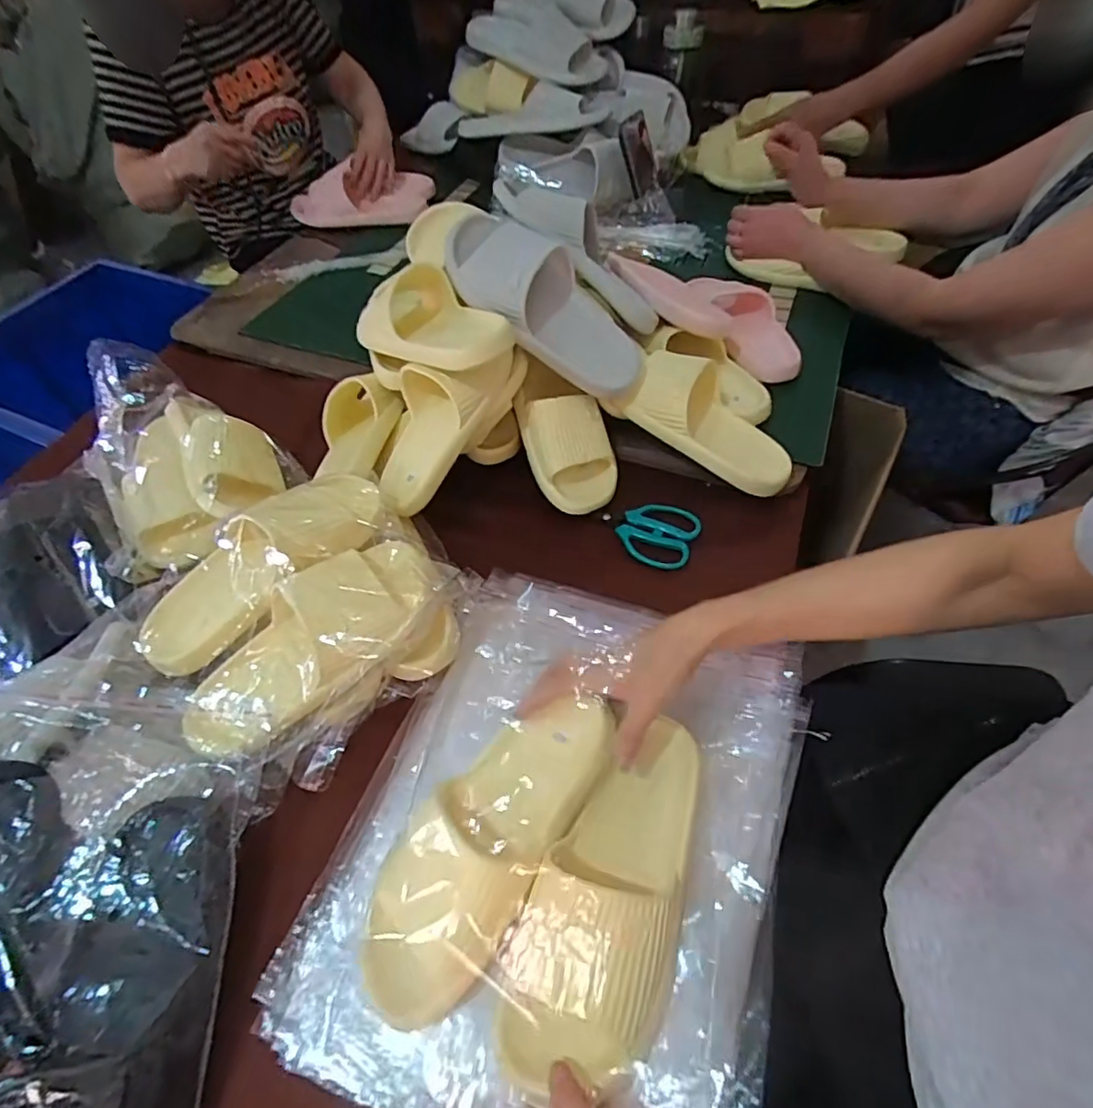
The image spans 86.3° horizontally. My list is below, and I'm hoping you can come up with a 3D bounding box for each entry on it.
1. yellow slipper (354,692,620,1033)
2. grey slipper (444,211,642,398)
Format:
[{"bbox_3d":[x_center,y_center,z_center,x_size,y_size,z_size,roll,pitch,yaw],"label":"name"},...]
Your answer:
[{"bbox_3d":[-0.046,0.211,0.429,0.099,0.066,0.242,31,64,23],"label":"yellow slipper"},{"bbox_3d":[-0.006,-0.282,0.651,0.239,0.075,0.127,38,60,-13],"label":"grey slipper"}]

